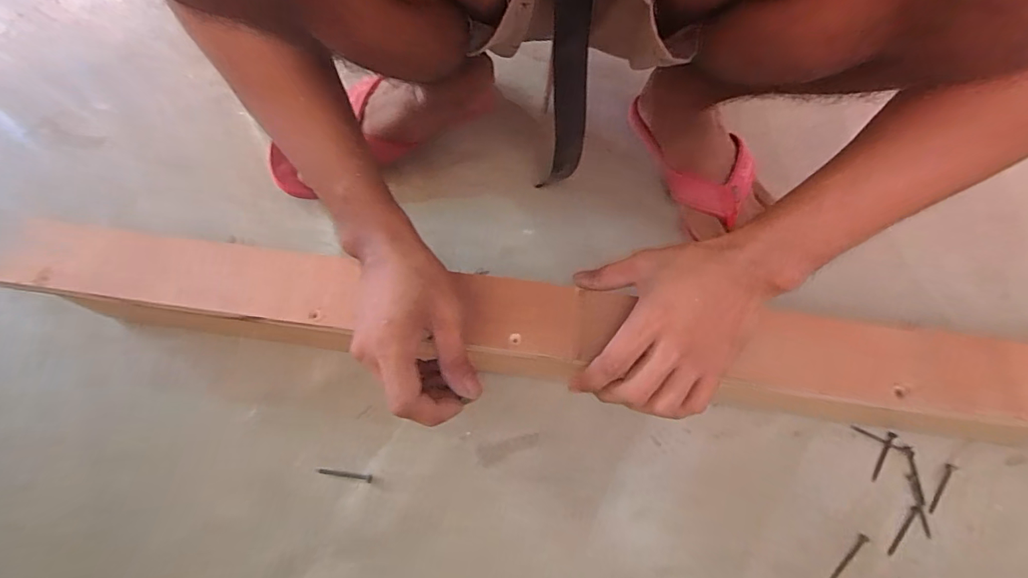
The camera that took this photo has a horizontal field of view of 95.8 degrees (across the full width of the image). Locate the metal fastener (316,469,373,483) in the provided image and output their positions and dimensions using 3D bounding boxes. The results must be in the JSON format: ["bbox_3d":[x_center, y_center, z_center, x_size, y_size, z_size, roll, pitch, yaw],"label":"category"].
[{"bbox_3d":[-0.144,0.158,0.395,0.048,0.004,0.006,8,68,2],"label":"metal fastener"}]

